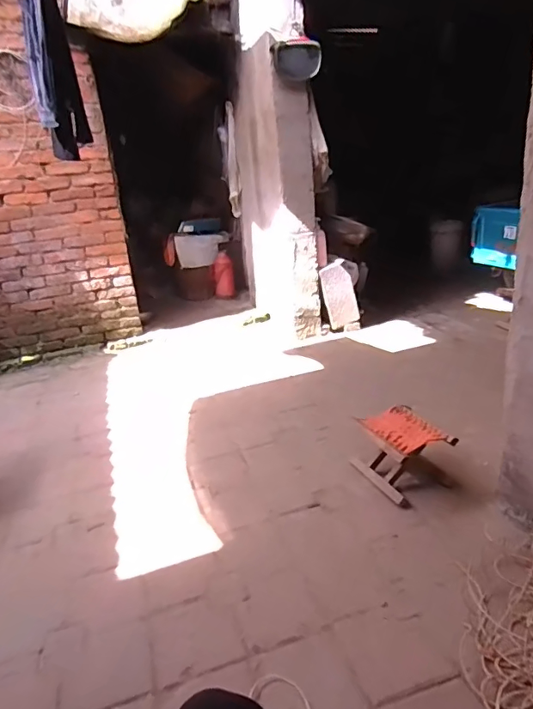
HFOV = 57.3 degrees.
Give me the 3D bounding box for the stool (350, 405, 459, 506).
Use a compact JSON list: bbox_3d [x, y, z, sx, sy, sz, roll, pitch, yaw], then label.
[{"bbox_3d":[0.454,0.329,1.613,0.230,0.191,0.251,-15,22,-24],"label":"stool"}]

